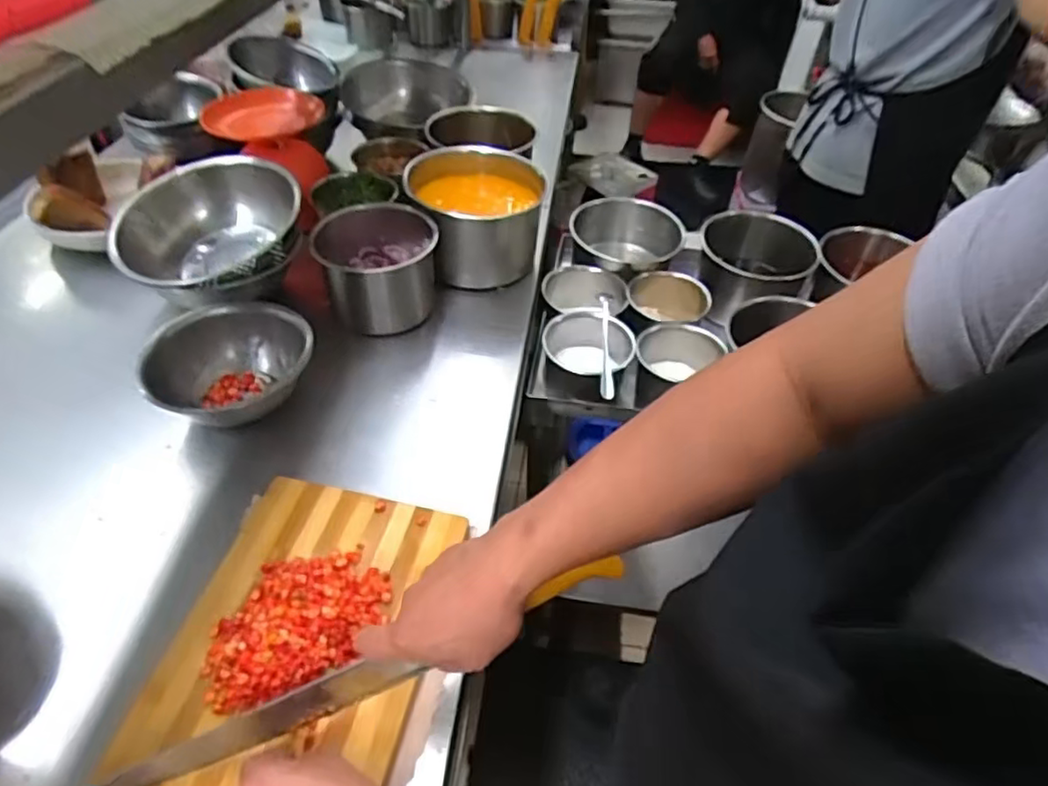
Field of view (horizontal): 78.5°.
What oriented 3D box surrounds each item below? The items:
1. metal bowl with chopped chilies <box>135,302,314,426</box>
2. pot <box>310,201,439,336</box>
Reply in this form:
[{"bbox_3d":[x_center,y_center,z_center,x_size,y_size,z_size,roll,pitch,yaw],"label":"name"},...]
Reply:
[{"bbox_3d":[-0.319,-0.026,0.707,0.162,0.080,0.135,-18,50,-21],"label":"metal bowl with chopped chilies"},{"bbox_3d":[-0.193,-0.174,0.846,0.144,0.107,0.125,-6,47,-10],"label":"pot"}]

